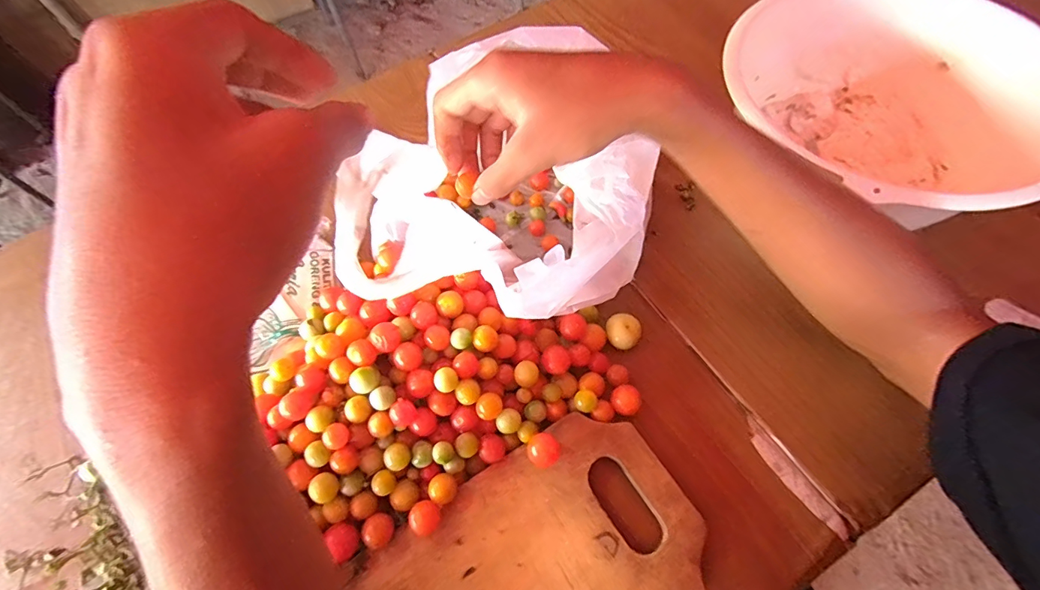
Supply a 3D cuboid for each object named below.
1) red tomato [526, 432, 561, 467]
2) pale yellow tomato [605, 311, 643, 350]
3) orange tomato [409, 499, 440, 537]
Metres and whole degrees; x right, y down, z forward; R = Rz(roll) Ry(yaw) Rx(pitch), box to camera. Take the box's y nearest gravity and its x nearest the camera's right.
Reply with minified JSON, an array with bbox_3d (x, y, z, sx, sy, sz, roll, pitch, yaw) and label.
[{"bbox_3d":[0.016,0.105,0.301,0.021,0.021,0.021,-1,62,2],"label":"red tomato"},{"bbox_3d":[0.079,0.029,0.347,0.026,0.019,0.025,-1,62,2],"label":"pale yellow tomato"},{"bbox_3d":[-0.061,0.144,0.289,0.017,0.016,0.020,-24,63,-10],"label":"orange tomato"}]

